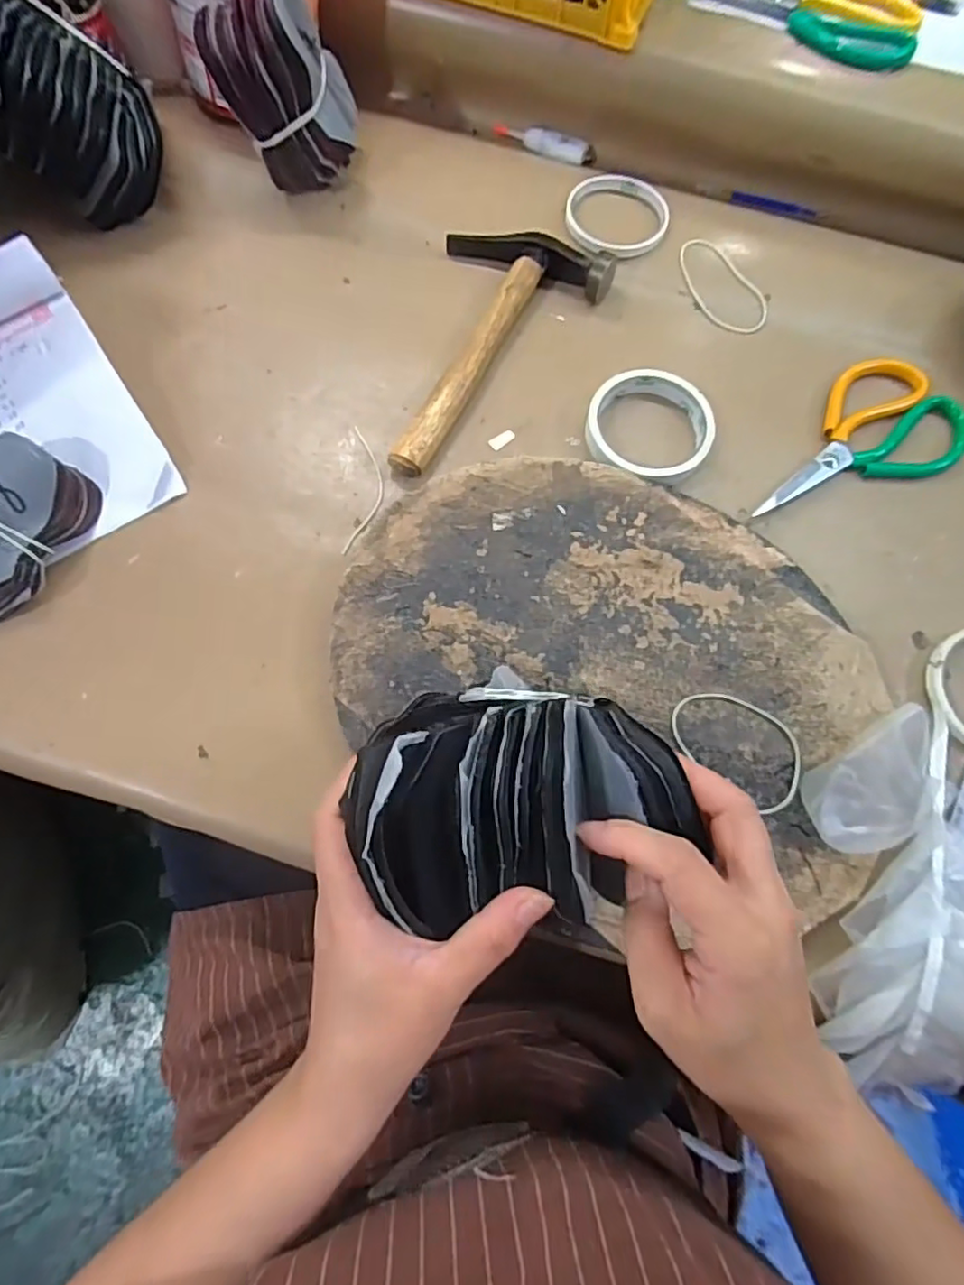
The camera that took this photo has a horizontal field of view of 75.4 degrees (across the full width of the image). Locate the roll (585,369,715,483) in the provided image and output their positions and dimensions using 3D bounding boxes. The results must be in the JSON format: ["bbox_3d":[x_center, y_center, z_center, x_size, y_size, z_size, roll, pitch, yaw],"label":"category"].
[{"bbox_3d":[0.121,-0.156,0.453,0.090,0.028,0.083,0,72,-1],"label":"roll"}]

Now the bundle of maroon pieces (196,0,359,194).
[{"bbox_3d":[-0.147,-0.412,0.475,0.100,0.124,0.063,-14,73,-6],"label":"bundle of maroon pieces"}]

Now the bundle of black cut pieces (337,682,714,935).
[{"bbox_3d":[0.018,0.063,0.263,0.135,0.050,0.098,-5,73,-3],"label":"bundle of black cut pieces"}]

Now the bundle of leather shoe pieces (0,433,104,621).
[{"bbox_3d":[-0.307,-0.072,0.399,0.077,0.038,0.113,29,74,8],"label":"bundle of leather shoe pieces"}]

